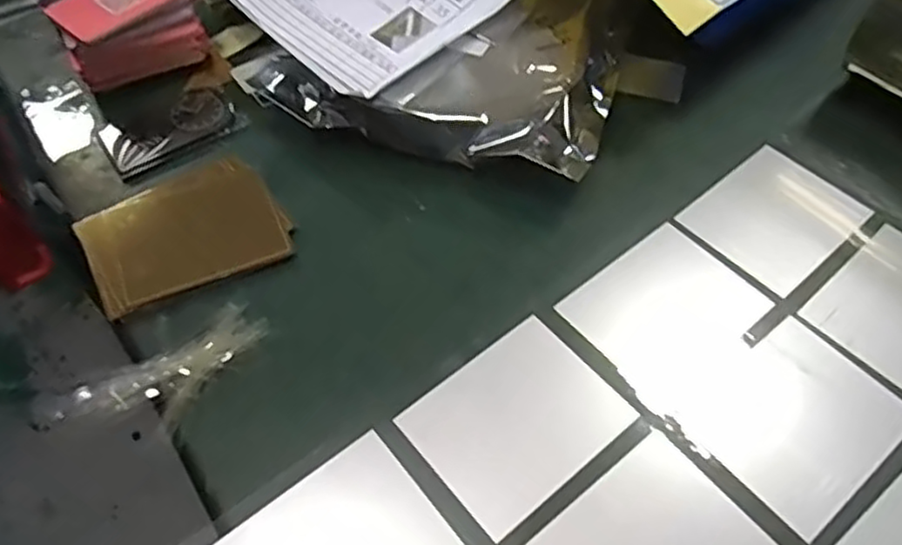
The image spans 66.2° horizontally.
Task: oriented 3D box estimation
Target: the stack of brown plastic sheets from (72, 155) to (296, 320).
[{"bbox_3d":[-0.162,-0.025,0.419,0.112,0.009,0.094,-28,61,-20],"label":"stack of brown plastic sheets"}]

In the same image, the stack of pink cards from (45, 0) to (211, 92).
[{"bbox_3d":[-0.227,-0.176,0.493,0.093,0.052,0.062,-30,60,-19],"label":"stack of pink cards"}]

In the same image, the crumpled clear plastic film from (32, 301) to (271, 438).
[{"bbox_3d":[-0.151,0.057,0.361,0.117,0.008,0.049,-30,59,-19],"label":"crumpled clear plastic film"}]

